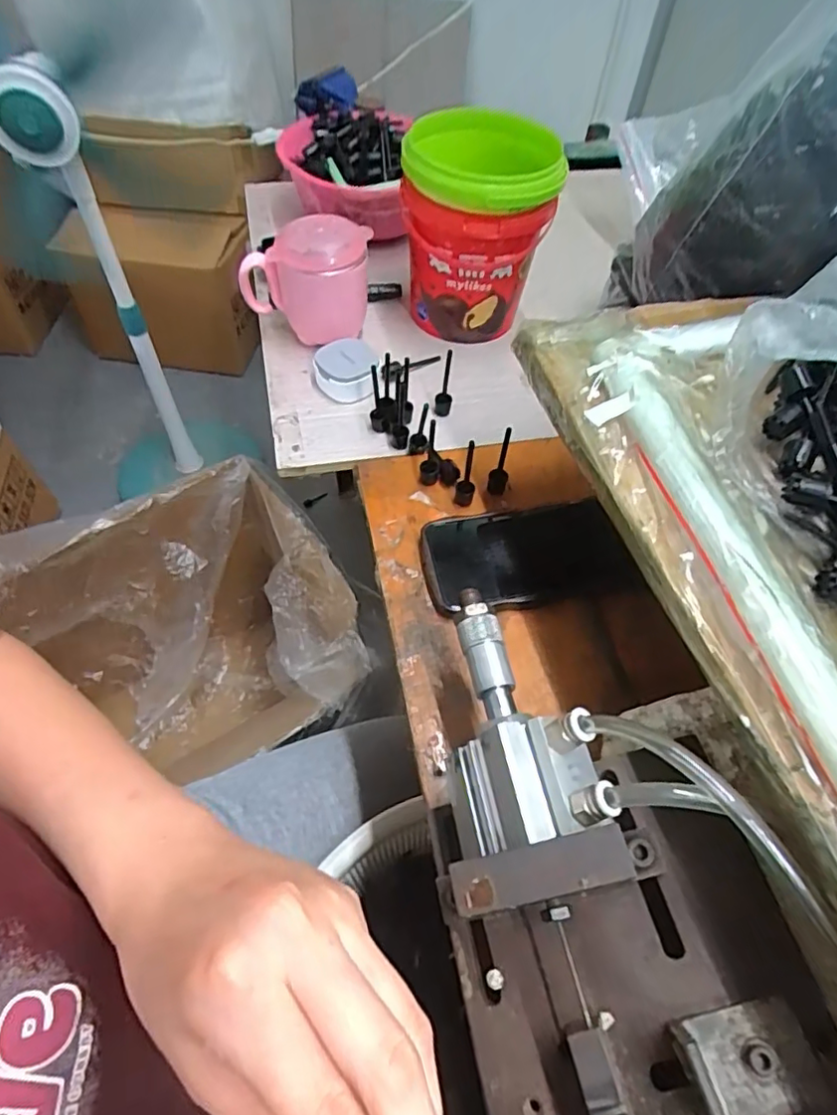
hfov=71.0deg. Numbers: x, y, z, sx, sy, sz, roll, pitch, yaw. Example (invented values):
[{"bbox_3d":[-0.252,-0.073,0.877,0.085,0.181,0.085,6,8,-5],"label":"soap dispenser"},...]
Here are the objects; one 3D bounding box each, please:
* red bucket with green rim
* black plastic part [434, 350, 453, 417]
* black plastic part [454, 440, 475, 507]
[{"bbox_3d":[0.049,-0.288,0.526,0.122,0.157,0.109,4,56,-1],"label":"red bucket with green rim"},{"bbox_3d":[0.023,-0.146,0.493,0.013,0.060,0.014,13,56,5],"label":"black plastic part"},{"bbox_3d":[0.037,-0.063,0.445,0.014,0.050,0.011,8,27,2],"label":"black plastic part"}]

